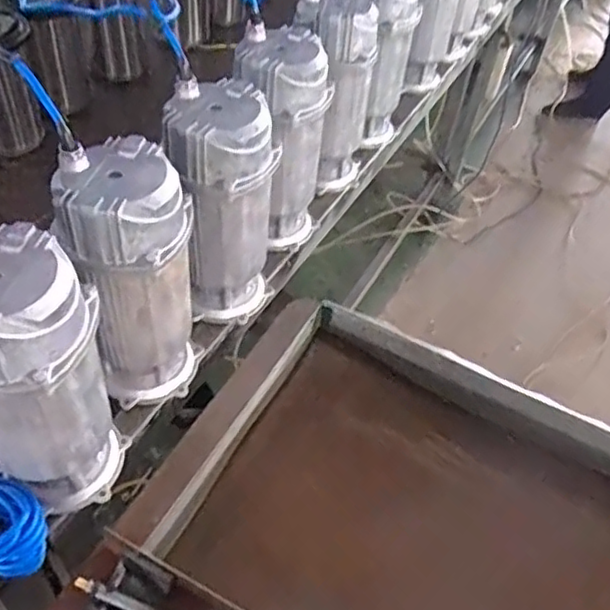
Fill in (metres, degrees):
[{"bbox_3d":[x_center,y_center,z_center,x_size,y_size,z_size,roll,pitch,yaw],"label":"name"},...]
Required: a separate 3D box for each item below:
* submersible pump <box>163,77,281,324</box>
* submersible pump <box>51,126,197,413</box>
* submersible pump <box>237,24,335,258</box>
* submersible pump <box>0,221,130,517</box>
[{"bbox_3d":[-0.102,-0.115,0.807,0.127,0.288,0.126,-4,48,-9],"label":"submersible pump"},{"bbox_3d":[-0.186,-0.020,0.707,0.133,0.288,0.135,-11,49,-16],"label":"submersible pump"},{"bbox_3d":[-0.042,-0.225,0.921,0.119,0.289,0.124,27,50,18],"label":"submersible pump"},{"bbox_3d":[-0.254,0.078,0.611,0.121,0.293,0.123,15,47,8],"label":"submersible pump"}]

